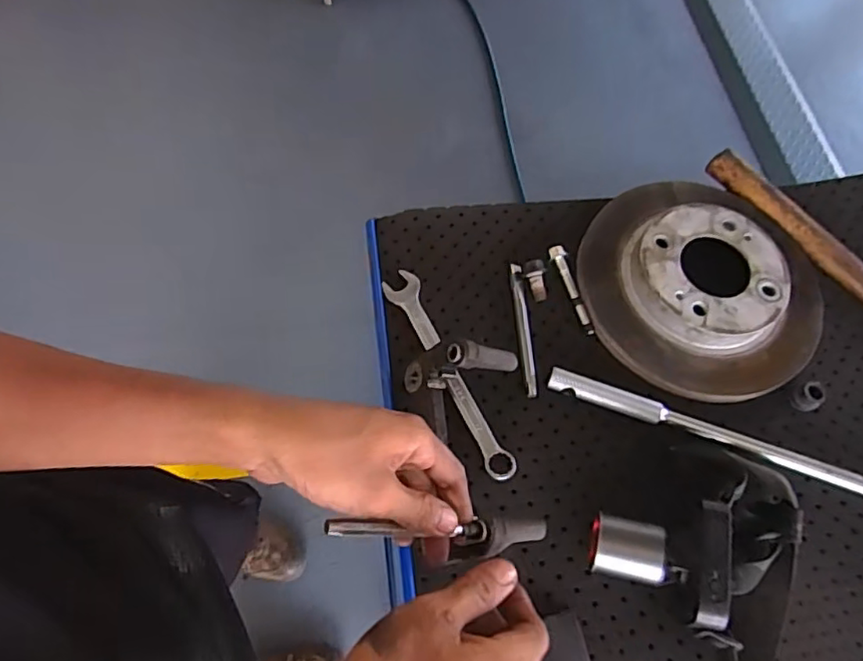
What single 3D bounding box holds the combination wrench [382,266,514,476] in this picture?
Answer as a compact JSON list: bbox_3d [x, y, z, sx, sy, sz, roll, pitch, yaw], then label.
[{"bbox_3d":[0.012,0.034,0.518,0.032,0.017,0.205,-22,69,-14],"label":"combination wrench"}]

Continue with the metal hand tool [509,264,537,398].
[{"bbox_3d":[0.084,-0.002,0.548,0.014,0.013,0.131,-1,65,-5],"label":"metal hand tool"}]

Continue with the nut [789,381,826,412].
[{"bbox_3d":[0.331,0.059,0.530,0.018,0.024,0.022,-20,68,-13],"label":"nut"}]

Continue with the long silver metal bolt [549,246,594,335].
[{"bbox_3d":[0.132,-0.038,0.560,0.015,0.009,0.089,-16,69,-9],"label":"long silver metal bolt"}]

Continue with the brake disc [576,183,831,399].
[{"bbox_3d":[0.254,-0.045,0.561,0.222,0.041,0.219,2,65,-4],"label":"brake disc"}]

